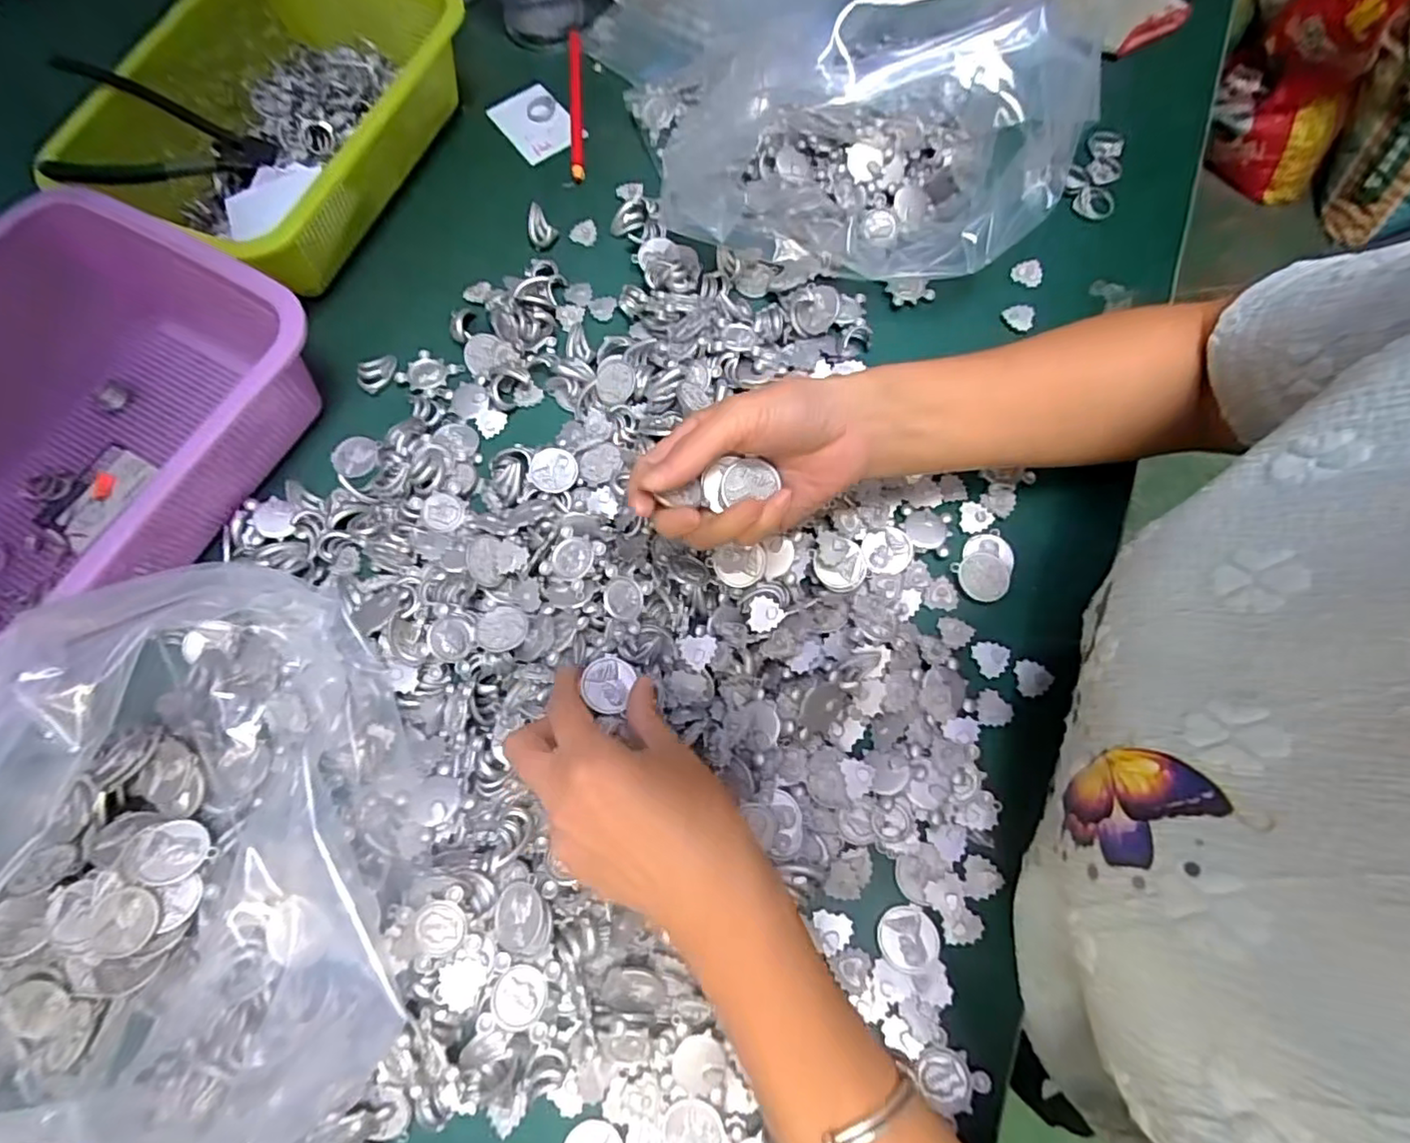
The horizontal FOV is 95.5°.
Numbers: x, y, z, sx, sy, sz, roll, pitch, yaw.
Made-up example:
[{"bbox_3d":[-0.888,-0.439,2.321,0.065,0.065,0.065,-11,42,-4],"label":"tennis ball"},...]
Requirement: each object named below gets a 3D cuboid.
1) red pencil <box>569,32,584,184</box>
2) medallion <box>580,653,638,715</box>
[{"bbox_3d":[-0.105,-0.379,0.518,0.012,0.010,0.167,-4,71,-1],"label":"red pencil"},{"bbox_3d":[-0.051,0.058,0.335,0.025,0.004,0.029,18,67,-6],"label":"medallion"}]

